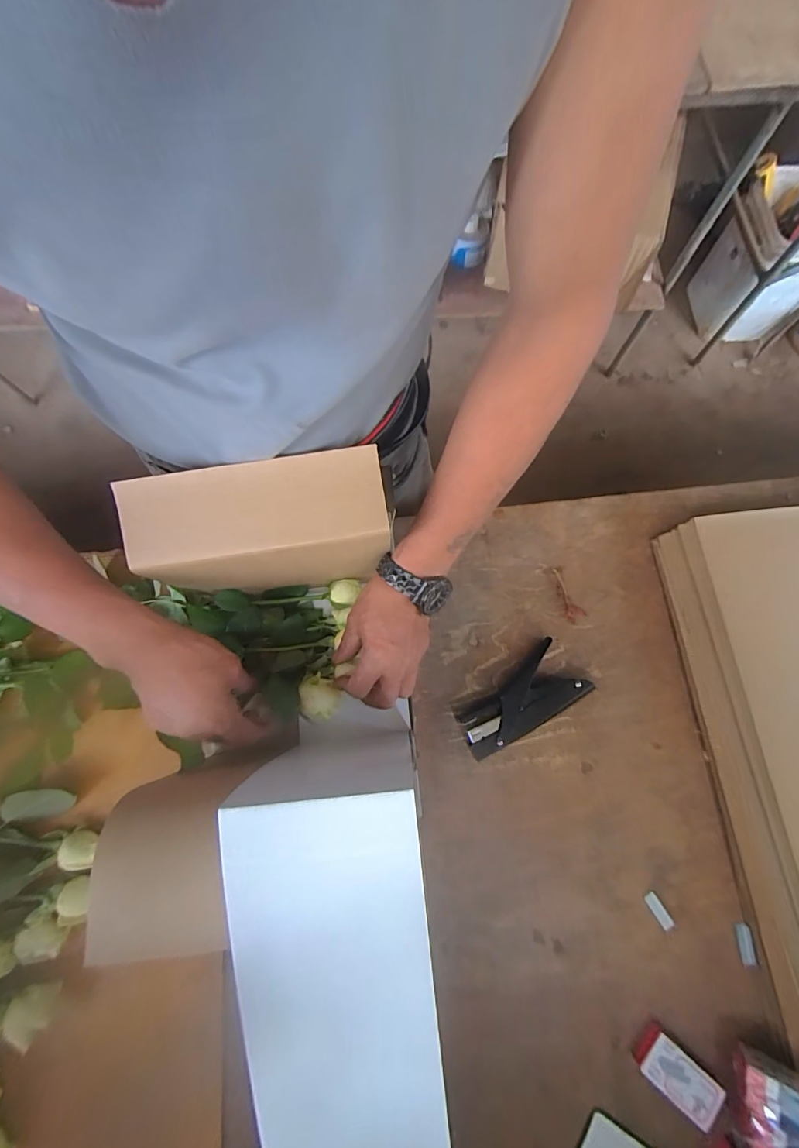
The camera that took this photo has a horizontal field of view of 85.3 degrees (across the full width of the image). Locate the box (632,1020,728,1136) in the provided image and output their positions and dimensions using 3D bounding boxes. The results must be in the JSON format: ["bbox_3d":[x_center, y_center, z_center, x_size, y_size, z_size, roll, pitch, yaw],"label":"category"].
[{"bbox_3d":[0.261,0.471,0.408,0.073,0.016,0.041,40,79,9],"label":"box"}]

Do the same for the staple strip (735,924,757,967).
[{"bbox_3d":[0.354,0.379,0.443,0.012,0.004,0.037,-6,76,-1],"label":"staple strip"}]

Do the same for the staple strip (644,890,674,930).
[{"bbox_3d":[0.270,0.351,0.453,0.013,0.007,0.035,-28,77,-7],"label":"staple strip"}]

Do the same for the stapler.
[{"bbox_3d":[0.138,0.150,0.491,0.147,0.028,0.071,-38,79,-9],"label":"stapler"}]

